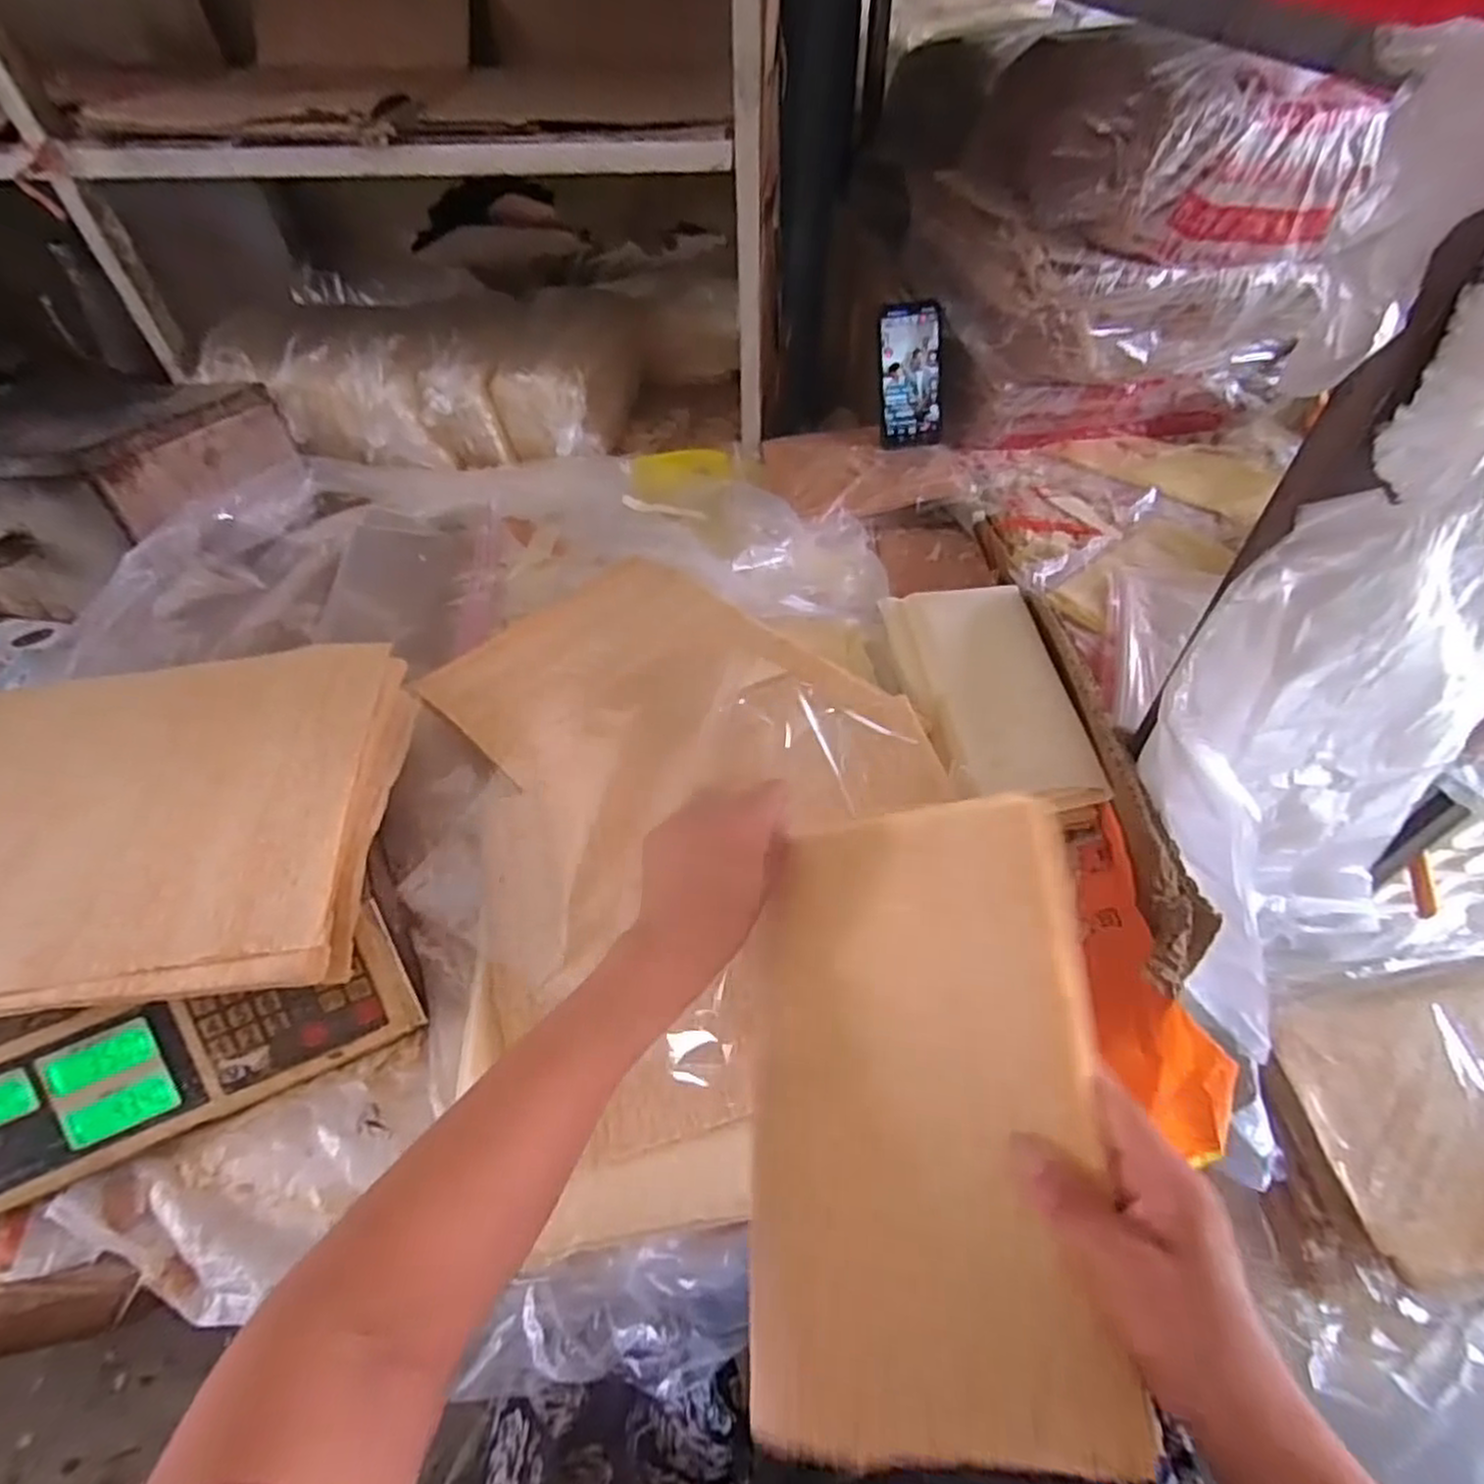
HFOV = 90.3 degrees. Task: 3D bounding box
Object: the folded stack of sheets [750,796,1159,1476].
[{"bbox_3d":[0.083,0.168,0.358,0.160,0.021,0.269,-7,64,17],"label":"folded stack of sheets"}]

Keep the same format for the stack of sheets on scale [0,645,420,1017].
[{"bbox_3d":[-0.442,0.057,0.510,0.372,0.038,0.269,-8,51,-4],"label":"stack of sheets on scale"}]

